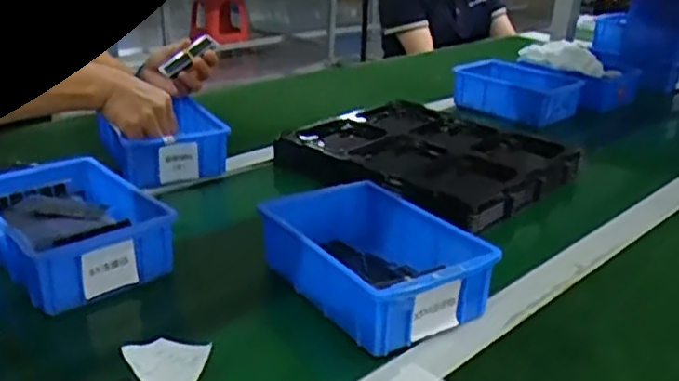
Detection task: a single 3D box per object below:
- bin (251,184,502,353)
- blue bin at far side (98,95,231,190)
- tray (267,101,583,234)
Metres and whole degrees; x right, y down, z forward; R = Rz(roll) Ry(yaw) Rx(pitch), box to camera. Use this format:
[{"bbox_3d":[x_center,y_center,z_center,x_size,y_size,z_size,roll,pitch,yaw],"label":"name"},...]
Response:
[{"bbox_3d":[0.027,0.052,0.599,0.129,0.060,0.197,-10,28,-30],"label":"bin"},{"bbox_3d":[-0.225,-0.066,0.875,0.138,0.058,0.152,-11,28,-31],"label":"blue bin at far side"},{"bbox_3d":[0.108,-0.045,0.899,0.326,0.048,0.286,23,29,33],"label":"tray"}]

